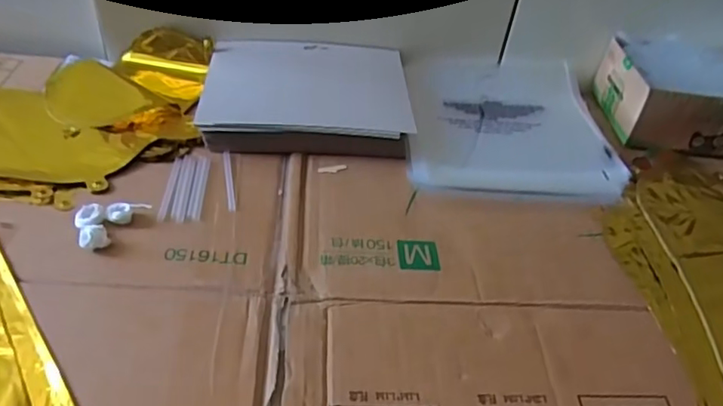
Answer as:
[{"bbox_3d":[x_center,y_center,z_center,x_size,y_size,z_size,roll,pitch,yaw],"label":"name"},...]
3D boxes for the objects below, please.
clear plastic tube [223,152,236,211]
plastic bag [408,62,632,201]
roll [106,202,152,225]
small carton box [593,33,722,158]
[{"bbox_3d":[-0.120,-0.021,0.534,0.007,0.004,0.082,-5,43,-13],"label":"clear plastic tube"},{"bbox_3d":[0.155,-0.092,0.637,0.210,0.019,0.230,4,42,-4],"label":"plastic bag"},{"bbox_3d":[-0.189,0.008,0.478,0.032,0.014,0.013,-6,44,-15],"label":"roll"},{"bbox_3d":[0.373,-0.122,0.661,0.180,0.068,0.136,7,42,0],"label":"small carton box"}]

